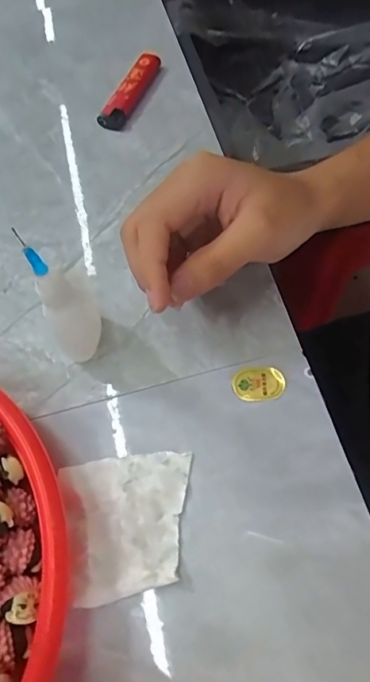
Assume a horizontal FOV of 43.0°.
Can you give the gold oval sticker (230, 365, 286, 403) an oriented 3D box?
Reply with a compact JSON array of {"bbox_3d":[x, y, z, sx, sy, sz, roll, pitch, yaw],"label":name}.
[{"bbox_3d":[0.040,0.023,0.258,0.028,0.004,0.019,-9,64,2],"label":"gold oval sticker"}]

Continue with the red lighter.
[{"bbox_3d":[-0.042,-0.194,0.365,0.017,0.015,0.081,18,68,14],"label":"red lighter"}]

